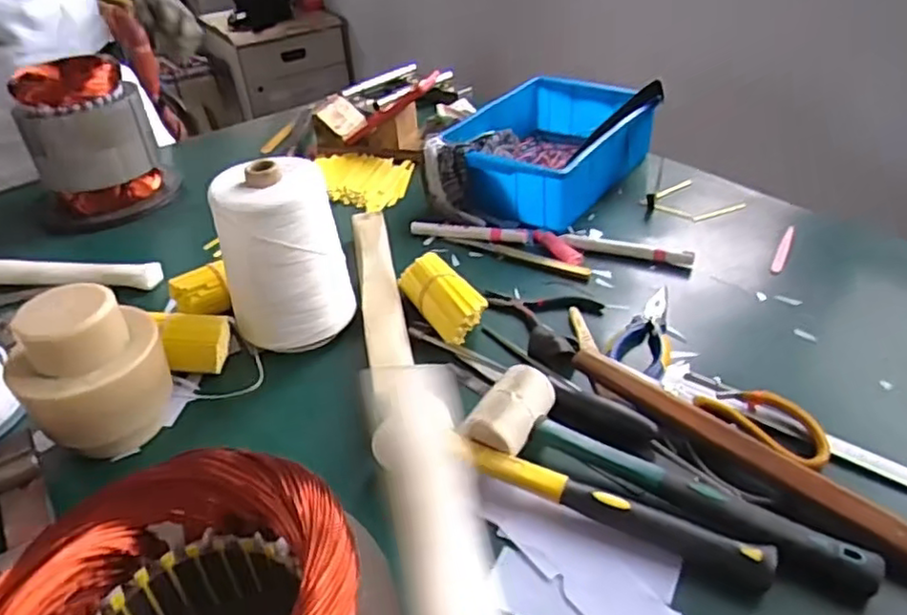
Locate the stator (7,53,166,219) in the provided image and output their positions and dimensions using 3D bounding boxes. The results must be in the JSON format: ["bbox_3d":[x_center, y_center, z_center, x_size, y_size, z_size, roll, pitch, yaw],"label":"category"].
[{"bbox_3d":[-0.508,-0.243,0.934,0.151,0.174,0.153,-24,41,-25],"label":"stator"}]

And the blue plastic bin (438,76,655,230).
[{"bbox_3d":[0.127,-0.215,0.905,0.206,0.083,0.303,18,41,27],"label":"blue plastic bin"}]

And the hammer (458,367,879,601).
[{"bbox_3d":[0.146,0.116,0.479,0.282,0.047,0.083,17,41,26],"label":"hammer"}]

